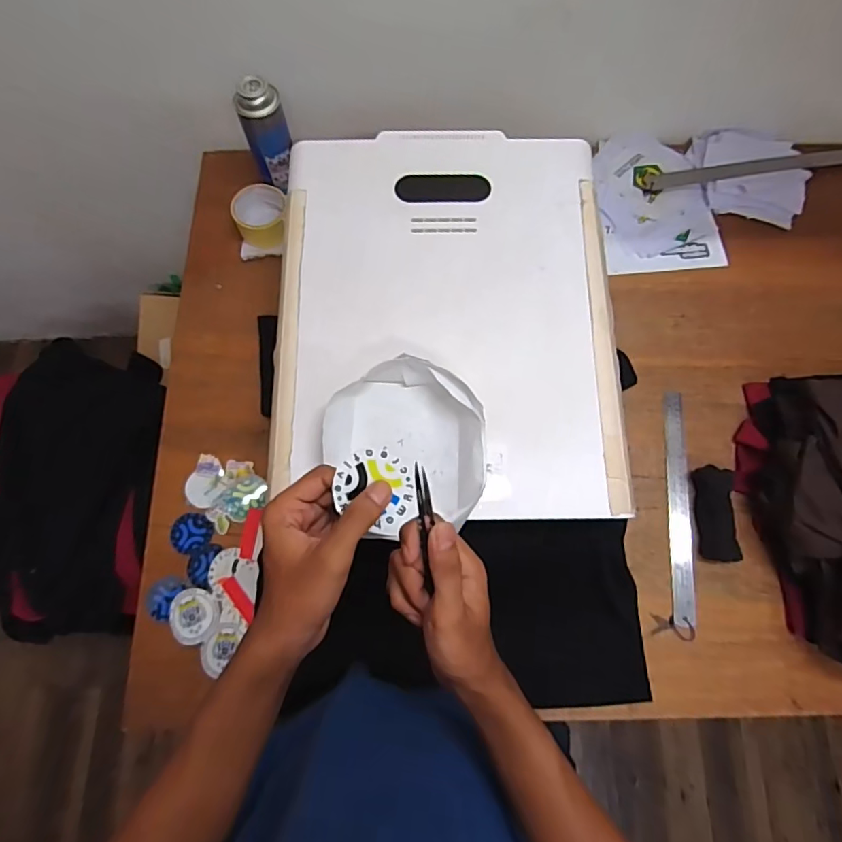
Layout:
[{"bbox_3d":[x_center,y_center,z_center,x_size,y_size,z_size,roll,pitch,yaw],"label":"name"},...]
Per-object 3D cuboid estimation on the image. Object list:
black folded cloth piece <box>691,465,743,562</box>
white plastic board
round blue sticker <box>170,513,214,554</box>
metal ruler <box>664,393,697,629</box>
[{"bbox_3d":[0.400,0.125,0.694,0.045,0.026,0.125,2,74,0],"label":"black folded cloth piece"},{"bbox_3d":[0.027,-0.138,0.615,0.392,0.019,0.494,0,74,-1],"label":"white plastic board"},{"bbox_3d":[-0.310,0.152,0.693,0.054,0.004,0.052,6,66,-1],"label":"round blue sticker"},{"bbox_3d":[0.359,0.114,0.710,0.030,0.006,0.318,2,74,13],"label":"metal ruler"}]

